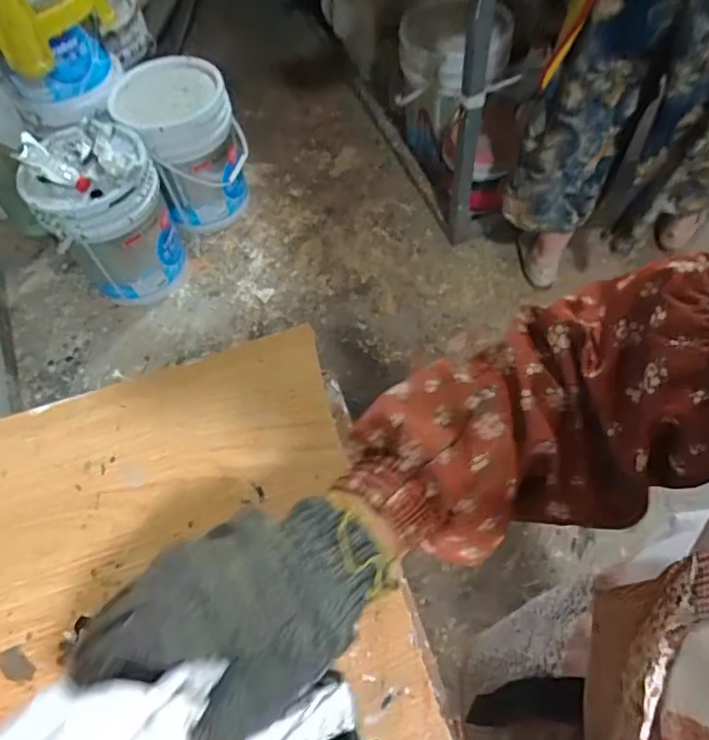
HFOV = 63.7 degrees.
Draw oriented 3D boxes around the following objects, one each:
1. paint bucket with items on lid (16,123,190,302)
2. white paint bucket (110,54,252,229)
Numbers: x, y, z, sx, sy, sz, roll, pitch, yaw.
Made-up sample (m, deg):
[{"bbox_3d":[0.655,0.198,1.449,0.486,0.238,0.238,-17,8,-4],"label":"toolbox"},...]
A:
[{"bbox_3d":[-0.638,-0.401,1.503,0.301,0.412,0.320,-2,59,3],"label":"paint bucket with items on lid"},{"bbox_3d":[-0.461,-0.620,1.626,0.300,0.392,0.286,-2,59,3],"label":"white paint bucket"}]

